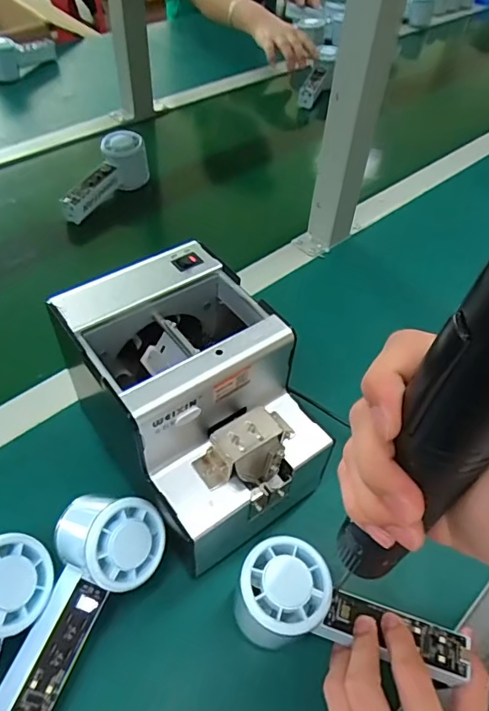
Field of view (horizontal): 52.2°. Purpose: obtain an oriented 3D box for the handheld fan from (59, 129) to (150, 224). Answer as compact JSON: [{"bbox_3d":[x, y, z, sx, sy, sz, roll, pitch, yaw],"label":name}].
[{"bbox_3d":[-0.193,-0.236,0.682,0.048,0.059,0.146,26,68,19],"label":"handheld fan"}]

